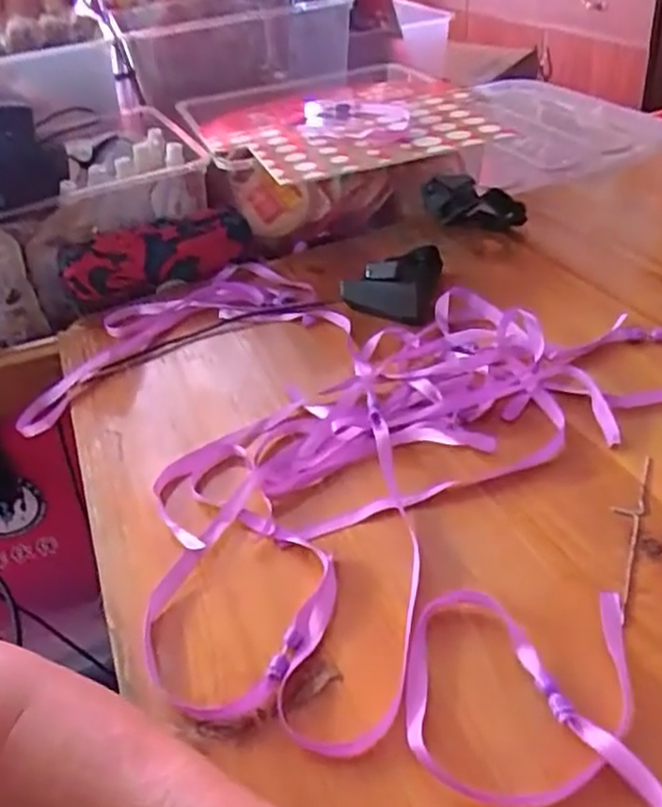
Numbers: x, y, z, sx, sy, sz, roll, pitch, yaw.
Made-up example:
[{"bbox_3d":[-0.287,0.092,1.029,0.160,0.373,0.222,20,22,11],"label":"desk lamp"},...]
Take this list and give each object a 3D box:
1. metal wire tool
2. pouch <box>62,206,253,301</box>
[{"bbox_3d":[0.158,0.065,0.381,0.015,0.004,0.121,11,40,24],"label":"metal wire tool"},{"bbox_3d":[-0.166,-0.143,0.683,0.180,0.051,0.052,-20,38,-17],"label":"pouch"}]

